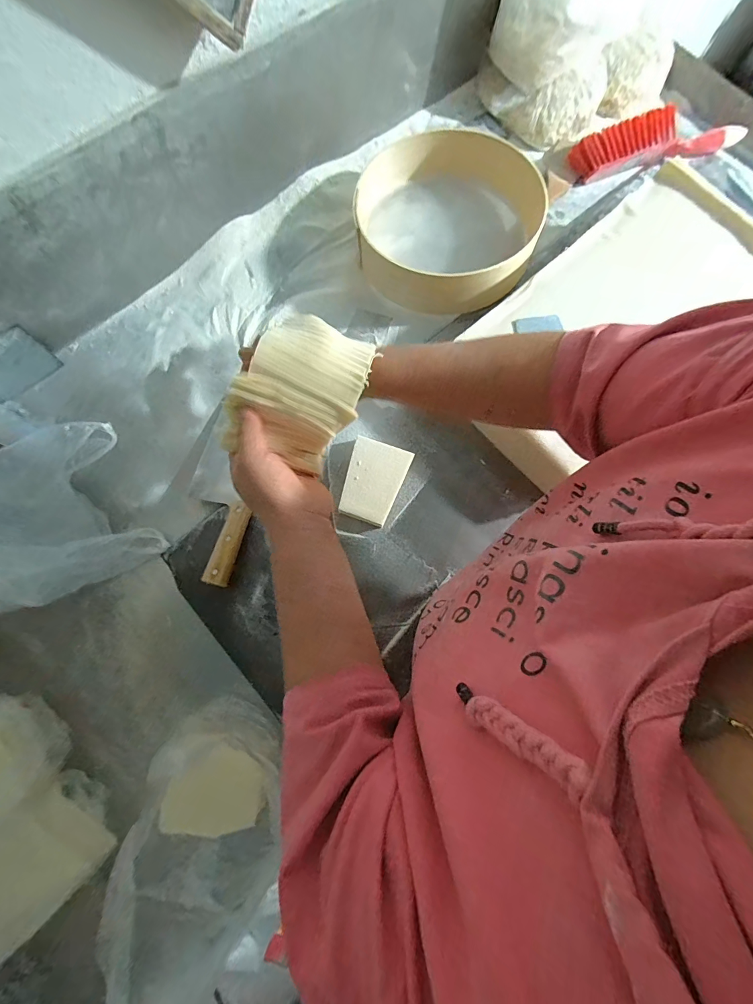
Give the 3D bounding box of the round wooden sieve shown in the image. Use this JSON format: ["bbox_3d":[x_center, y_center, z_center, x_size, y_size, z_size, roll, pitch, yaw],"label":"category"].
[{"bbox_3d":[0.105,-0.443,0.614,0.266,0.079,0.281,0,77,0],"label":"round wooden sieve"}]

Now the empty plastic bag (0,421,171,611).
[{"bbox_3d":[-0.440,0.015,0.515,0.224,0.064,0.220,-27,78,-6],"label":"empty plastic bag"}]

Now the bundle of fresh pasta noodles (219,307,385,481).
[{"bbox_3d":[-0.061,-0.095,0.333,0.094,0.064,0.119,26,79,6],"label":"bundle of fresh pasta noodles"}]

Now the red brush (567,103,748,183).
[{"bbox_3d":[0.493,-0.641,0.676,0.300,0.047,0.082,-15,78,-3],"label":"red brush"}]

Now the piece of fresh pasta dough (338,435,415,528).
[{"bbox_3d":[-0.004,-0.029,0.539,0.079,0.024,0.112,19,78,5],"label":"piece of fresh pasta dough"}]

